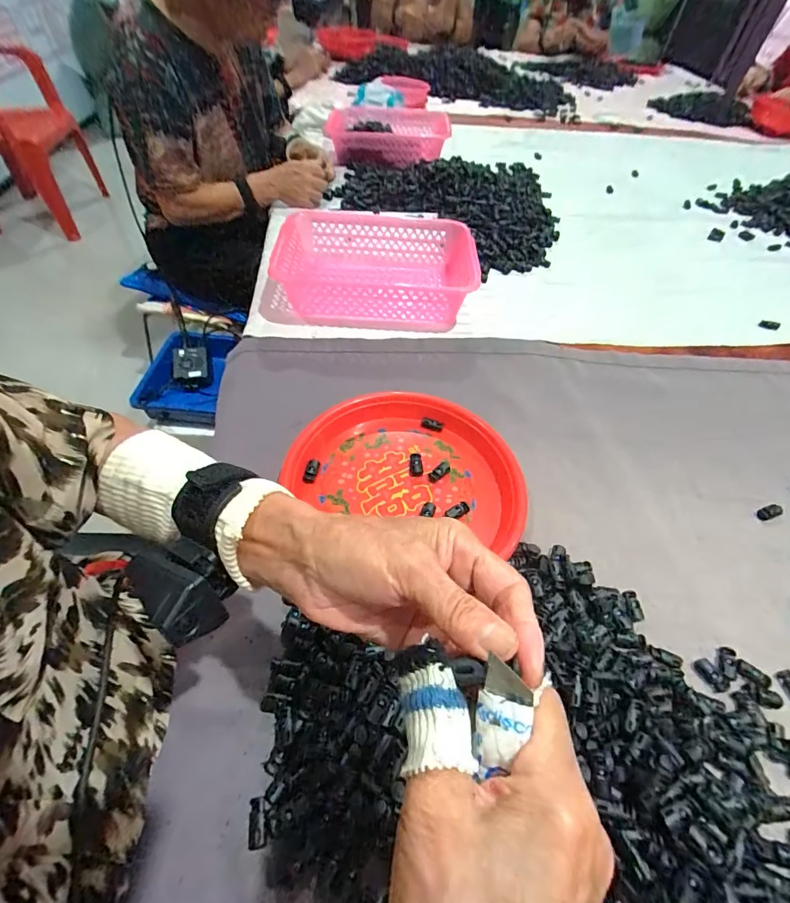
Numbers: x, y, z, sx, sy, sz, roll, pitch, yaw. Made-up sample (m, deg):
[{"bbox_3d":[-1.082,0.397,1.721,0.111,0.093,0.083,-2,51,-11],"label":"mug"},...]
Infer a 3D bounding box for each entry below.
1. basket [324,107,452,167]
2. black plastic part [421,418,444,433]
[{"bbox_3d":[-0.023,-0.805,1.058,0.313,0.080,0.233,5,53,-1],"label":"basket"},{"bbox_3d":[0.047,-0.033,0.521,0.027,0.007,0.010,21,54,12],"label":"black plastic part"}]

